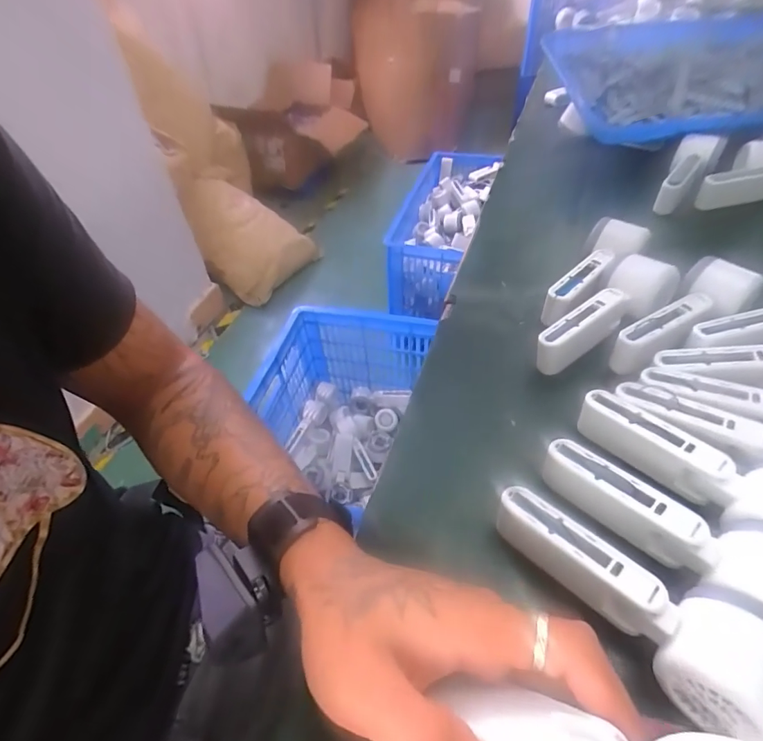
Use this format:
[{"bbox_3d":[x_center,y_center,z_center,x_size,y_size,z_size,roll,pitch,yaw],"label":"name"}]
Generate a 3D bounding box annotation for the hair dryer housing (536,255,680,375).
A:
[{"bbox_3d":[0.210,-0.053,0.414,0.152,0.056,0.064,-33,52,-23],"label":"hair dryer housing"}]

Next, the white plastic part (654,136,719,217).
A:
[{"bbox_3d":[0.408,-0.262,0.587,0.051,0.058,0.127,22,52,24],"label":"white plastic part"}]

